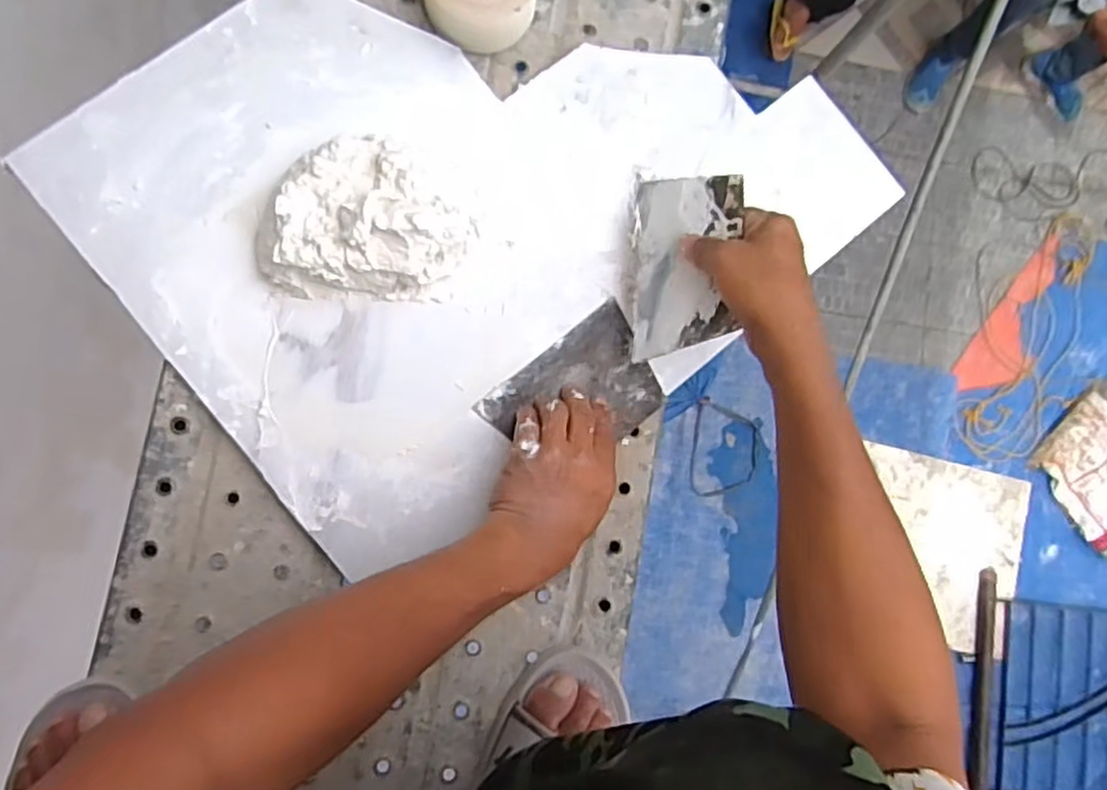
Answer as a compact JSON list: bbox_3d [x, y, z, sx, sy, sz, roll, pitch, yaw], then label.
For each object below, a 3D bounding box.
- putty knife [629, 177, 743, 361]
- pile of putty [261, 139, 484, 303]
[{"bbox_3d":[0.103,-0.105,0.572,0.010,0.097,0.145,9,84,-47],"label":"putty knife"},{"bbox_3d":[-0.152,-0.148,0.574,0.175,0.062,0.129,1,85,-7],"label":"pile of putty"}]

